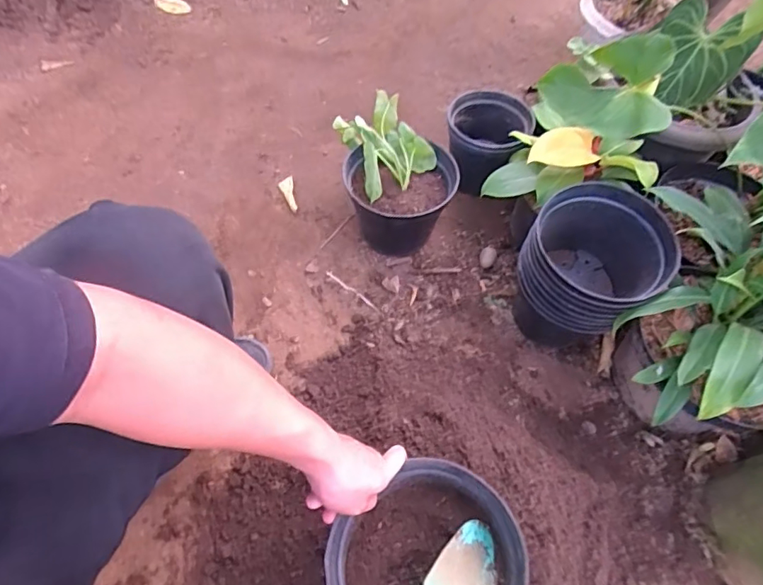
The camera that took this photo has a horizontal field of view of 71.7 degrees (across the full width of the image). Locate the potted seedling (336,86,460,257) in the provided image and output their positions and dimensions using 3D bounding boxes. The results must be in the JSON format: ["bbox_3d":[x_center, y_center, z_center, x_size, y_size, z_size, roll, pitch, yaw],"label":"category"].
[{"bbox_3d":[0.019,-0.182,0.856,0.177,0.145,0.213,0,60,-8],"label":"potted seedling"}]

